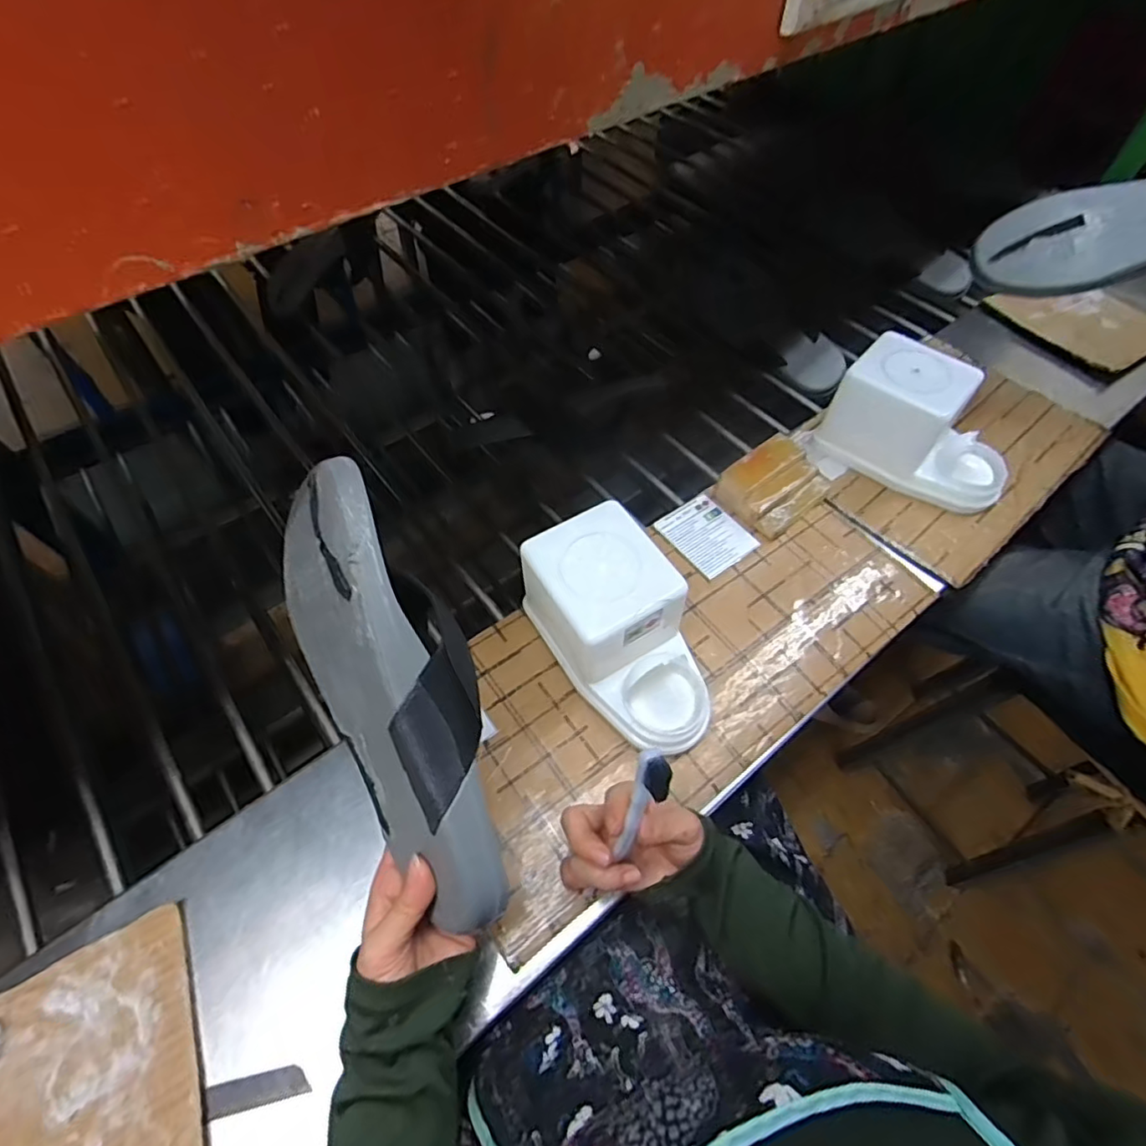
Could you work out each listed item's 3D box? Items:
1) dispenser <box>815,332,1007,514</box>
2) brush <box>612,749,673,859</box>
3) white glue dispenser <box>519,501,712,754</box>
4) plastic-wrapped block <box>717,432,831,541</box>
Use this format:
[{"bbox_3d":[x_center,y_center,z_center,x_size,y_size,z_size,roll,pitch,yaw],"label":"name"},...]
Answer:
[{"bbox_3d":[0.373,-0.151,0.610,0.096,0.104,0.186,-39,65,-22],"label":"dispenser"},{"bbox_3d":[0.039,0.135,0.335,0.020,0.087,0.014,27,37,20],"label":"brush"},{"bbox_3d":[0.044,0.050,0.476,0.105,0.105,0.188,-32,62,-19],"label":"white glue dispenser"},{"bbox_3d":[0.215,-0.095,0.609,0.106,0.040,0.084,-37,64,-21],"label":"plastic-wrapped block"}]

